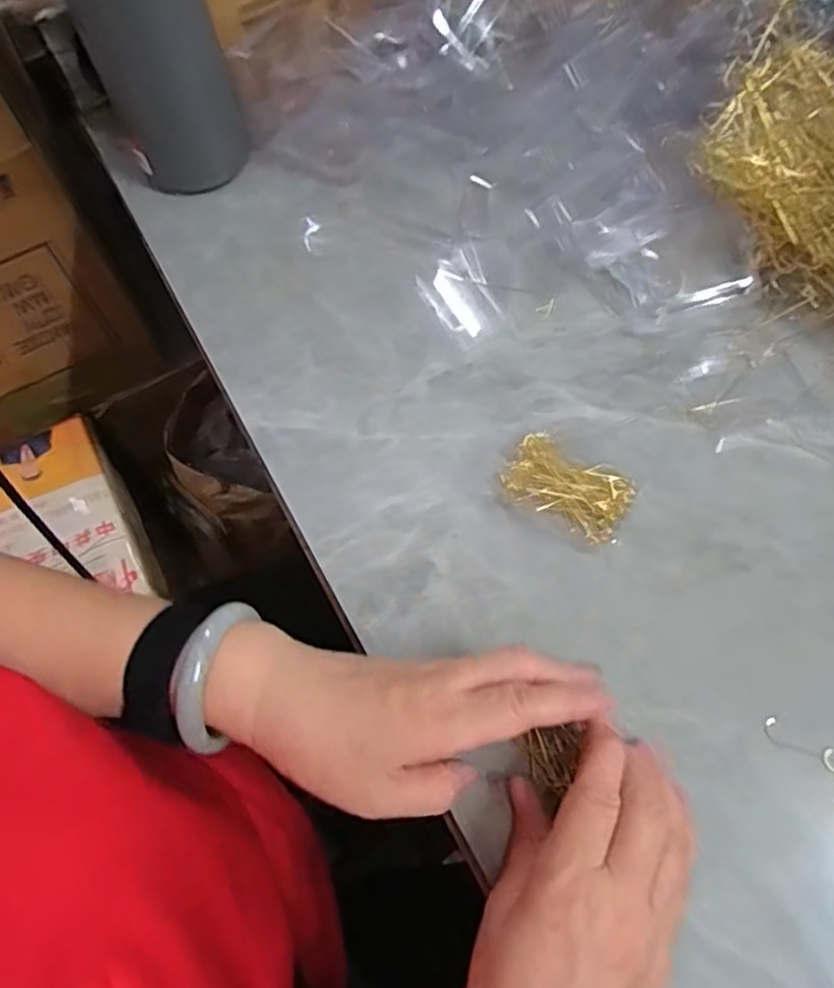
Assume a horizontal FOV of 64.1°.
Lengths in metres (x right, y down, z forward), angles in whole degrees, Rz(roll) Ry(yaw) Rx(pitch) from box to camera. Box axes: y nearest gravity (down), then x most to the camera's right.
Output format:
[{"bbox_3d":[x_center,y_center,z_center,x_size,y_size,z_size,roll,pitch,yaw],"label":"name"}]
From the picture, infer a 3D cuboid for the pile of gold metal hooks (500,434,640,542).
[{"bbox_3d":[0.086,-0.004,0.380,0.069,0.009,0.041,29,69,15],"label":"pile of gold metal hooks"}]

